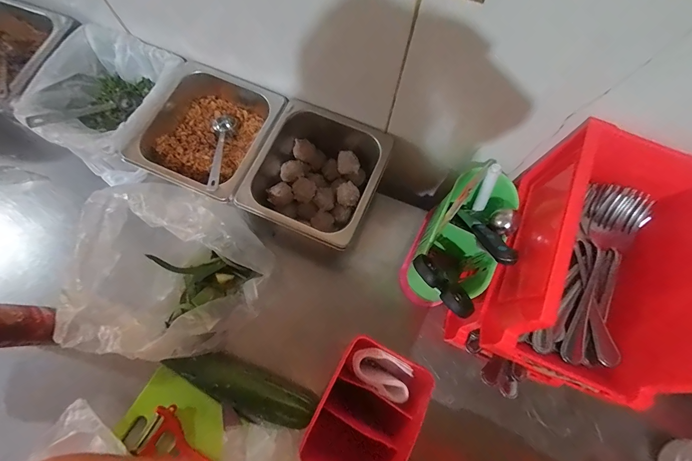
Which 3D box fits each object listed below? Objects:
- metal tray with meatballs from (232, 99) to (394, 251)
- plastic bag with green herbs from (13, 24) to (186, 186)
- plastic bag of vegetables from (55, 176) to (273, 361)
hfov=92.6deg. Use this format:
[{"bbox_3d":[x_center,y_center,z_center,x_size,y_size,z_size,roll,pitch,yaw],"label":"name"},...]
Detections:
[{"bbox_3d":[-0.038,-0.075,0.468,0.160,0.090,0.178,22,74,5],"label":"metal tray with meatballs"},{"bbox_3d":[-0.341,-0.185,0.479,0.166,0.087,0.185,24,74,6],"label":"plastic bag with green herbs"},{"bbox_3d":[-0.208,0.056,0.413,0.203,0.124,0.190,13,74,3],"label":"plastic bag of vegetables"}]

